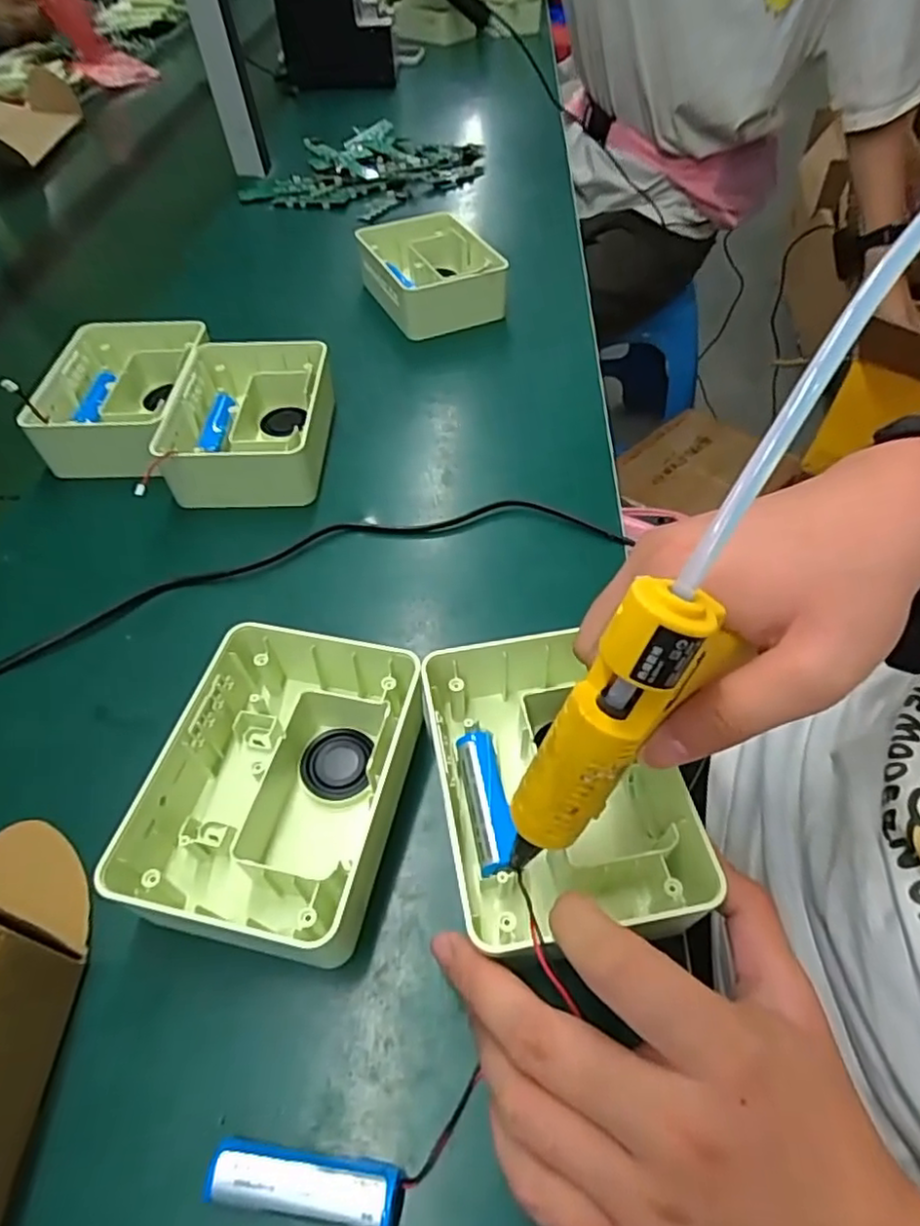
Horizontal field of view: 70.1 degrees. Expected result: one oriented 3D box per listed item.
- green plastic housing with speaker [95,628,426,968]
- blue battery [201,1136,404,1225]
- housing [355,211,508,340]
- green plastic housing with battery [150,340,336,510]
[{"bbox_3d":[-0.081,0.079,0.316,0.110,0.047,0.143,9,52,9],"label":"green plastic housing with speaker"},{"bbox_3d":[-0.054,0.204,0.234,0.068,0.018,0.018,5,52,6],"label":"blue battery"},{"bbox_3d":[-0.028,-0.327,0.638,0.105,0.055,0.138,-19,53,-14],"label":"housing"},{"bbox_3d":[-0.155,-0.145,0.494,0.114,0.045,0.146,-2,51,0],"label":"green plastic housing with battery"}]

